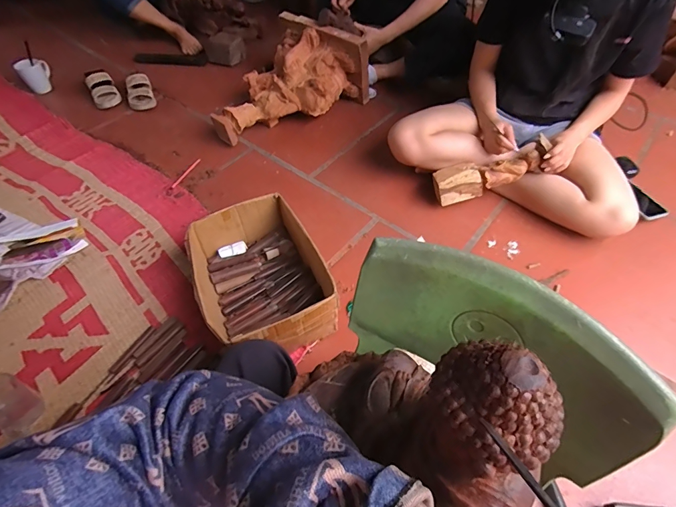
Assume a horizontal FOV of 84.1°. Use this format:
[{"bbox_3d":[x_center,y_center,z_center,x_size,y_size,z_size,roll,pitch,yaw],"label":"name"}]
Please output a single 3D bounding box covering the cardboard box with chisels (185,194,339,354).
[{"bbox_3d":[-0.173,0.051,0.858,0.254,0.152,0.319,-21,56,-13],"label":"cardboard box with chisels"}]

